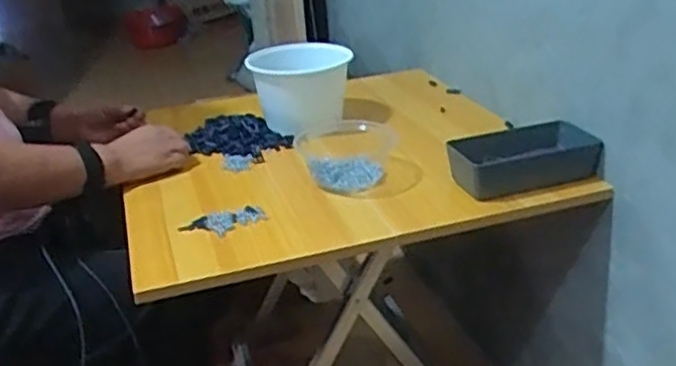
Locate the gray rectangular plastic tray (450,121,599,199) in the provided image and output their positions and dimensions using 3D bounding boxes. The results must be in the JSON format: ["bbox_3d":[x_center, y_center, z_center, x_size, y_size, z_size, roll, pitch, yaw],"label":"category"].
[{"bbox_3d":[0.237,-0.030,0.917,0.183,0.053,0.110,-8,26,-9],"label":"gray rectangular plastic tray"}]

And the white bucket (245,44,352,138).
[{"bbox_3d":[-0.064,-0.152,1.120,0.145,0.123,0.147,-3,26,2],"label":"white bucket"}]

